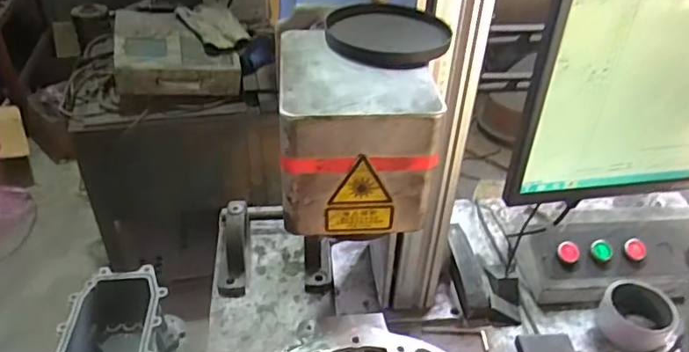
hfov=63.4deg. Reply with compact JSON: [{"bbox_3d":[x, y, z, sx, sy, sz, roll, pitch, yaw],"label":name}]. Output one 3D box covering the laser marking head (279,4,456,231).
[{"bbox_3d":[0.012,-0.041,0.389,0.104,0.099,0.130,4,39,2],"label":"laser marking head"}]

